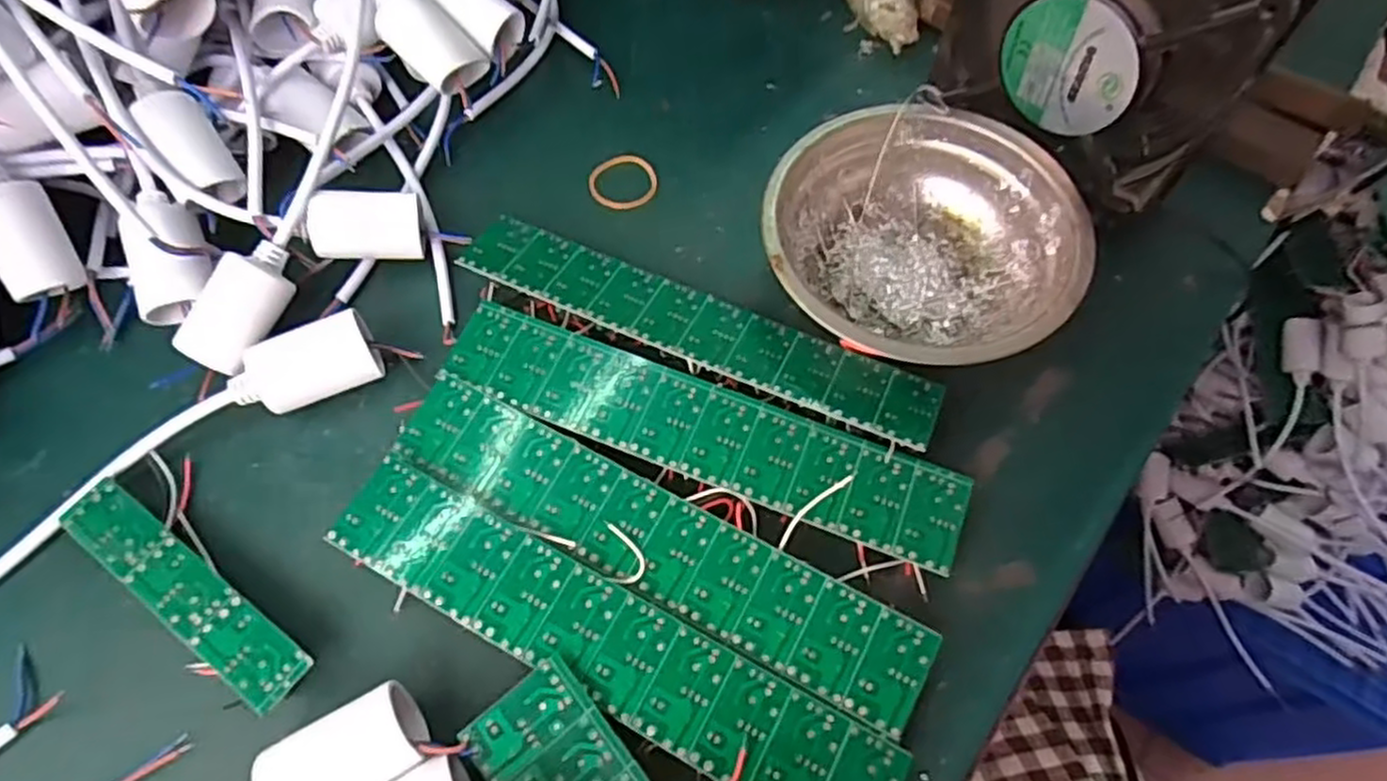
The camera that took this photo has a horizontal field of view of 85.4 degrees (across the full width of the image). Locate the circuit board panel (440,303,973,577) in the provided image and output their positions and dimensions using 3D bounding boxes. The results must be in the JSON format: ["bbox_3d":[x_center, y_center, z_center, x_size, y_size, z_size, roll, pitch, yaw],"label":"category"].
[{"bbox_3d":[0.002,0.017,0.292,0.199,0.016,0.040,20,64,9],"label":"circuit board panel"}]

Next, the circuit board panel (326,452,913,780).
[{"bbox_3d":[-0.029,0.082,0.247,0.200,0.005,0.037,27,65,12],"label":"circuit board panel"}]

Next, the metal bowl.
[{"bbox_3d":[0.094,-0.059,0.320,0.124,0.043,0.122,0,63,-1],"label":"metal bowl"}]

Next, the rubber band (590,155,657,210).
[{"bbox_3d":[-0.034,-0.101,0.364,0.032,0.005,0.030,0,63,-1],"label":"rubber band"}]

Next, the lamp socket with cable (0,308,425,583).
[{"bbox_3d":[-0.209,0.031,0.271,0.214,0.024,0.033,-36,69,-18],"label":"lamp socket with cable"}]

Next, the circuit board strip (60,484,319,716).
[{"bbox_3d":[-0.174,0.069,0.260,0.109,0.015,0.021,33,67,15],"label":"circuit board strip"}]

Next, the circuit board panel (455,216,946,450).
[{"bbox_3d":[0.000,-0.025,0.312,0.202,0.021,0.034,23,65,10],"label":"circuit board panel"}]

